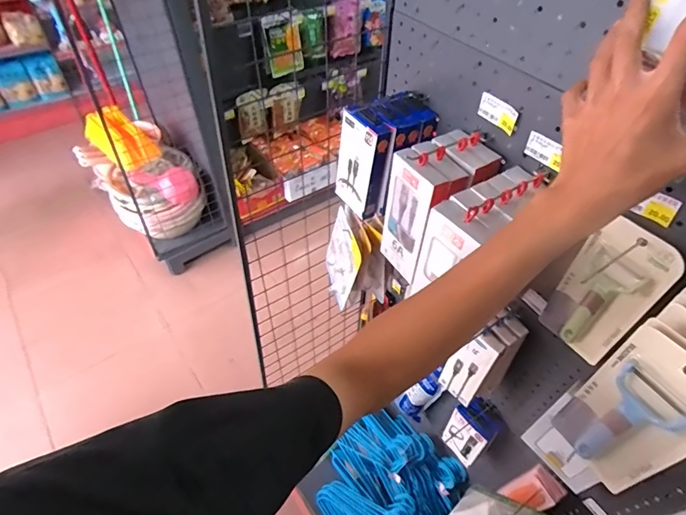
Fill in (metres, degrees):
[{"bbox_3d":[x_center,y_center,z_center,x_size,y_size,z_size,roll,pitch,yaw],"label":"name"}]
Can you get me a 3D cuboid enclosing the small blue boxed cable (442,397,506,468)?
[{"bbox_3d":[0.264,0.356,0.857,0.088,0.147,0.064,36,56,27],"label":"small blue boxed cable"}]

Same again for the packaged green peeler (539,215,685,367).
[{"bbox_3d":[0.301,0.048,0.492,0.021,0.200,0.089,-24,53,-22],"label":"packaged green peeler"}]

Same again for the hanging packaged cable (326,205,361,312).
[{"bbox_3d":[-0.007,0.004,0.797,0.018,0.167,0.118,-10,54,-24],"label":"hanging packaged cable"}]

